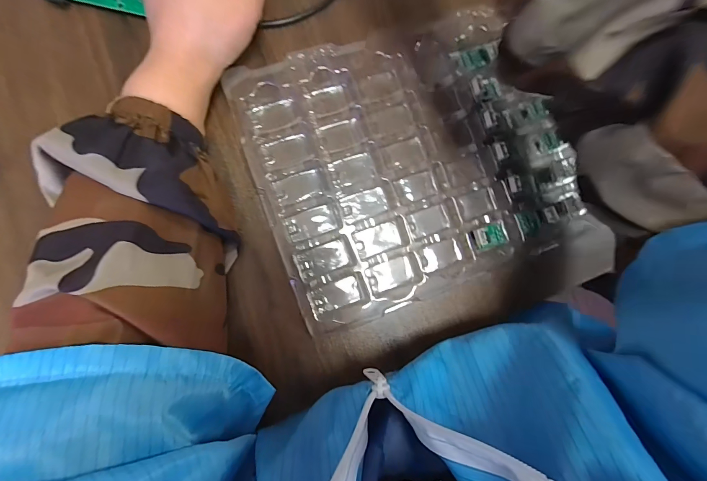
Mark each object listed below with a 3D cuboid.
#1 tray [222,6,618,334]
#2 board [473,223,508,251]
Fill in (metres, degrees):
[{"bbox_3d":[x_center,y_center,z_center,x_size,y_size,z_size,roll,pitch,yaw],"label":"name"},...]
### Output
[{"bbox_3d":[0.061,-0.055,0.263,0.262,0.021,0.232,-17,88,-6],"label":"tray"},{"bbox_3d":[0.115,-0.003,0.270,0.030,0.007,0.018,-15,88,-6],"label":"board"}]

